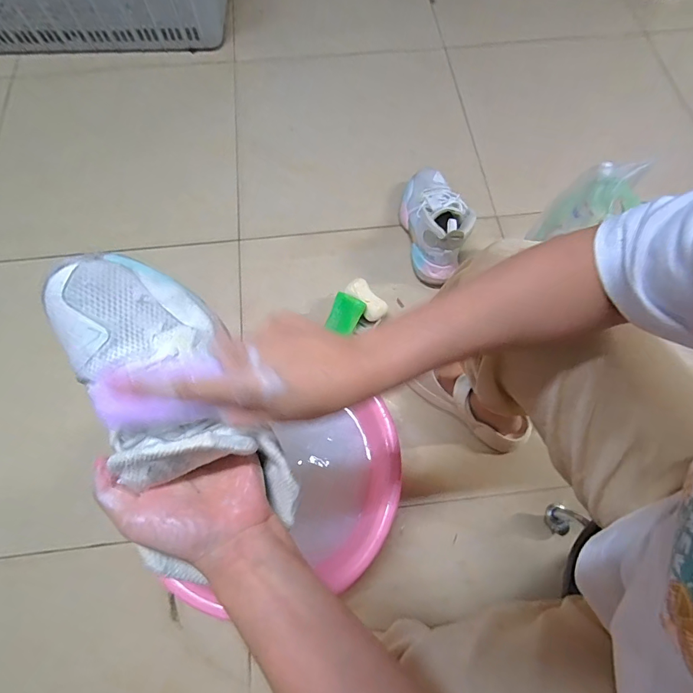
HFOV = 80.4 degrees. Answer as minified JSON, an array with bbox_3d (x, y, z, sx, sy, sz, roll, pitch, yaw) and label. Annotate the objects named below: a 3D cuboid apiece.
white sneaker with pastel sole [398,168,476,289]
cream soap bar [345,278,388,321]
[{"bbox_3d":[0.186,-0.273,0.869,0.108,0.146,0.275,-7,68,-3],"label":"white sneaker with pastel sole"},{"bbox_3d":[0.037,-0.095,0.797,0.042,0.029,0.090,-36,72,-14],"label":"cream soap bar"}]

